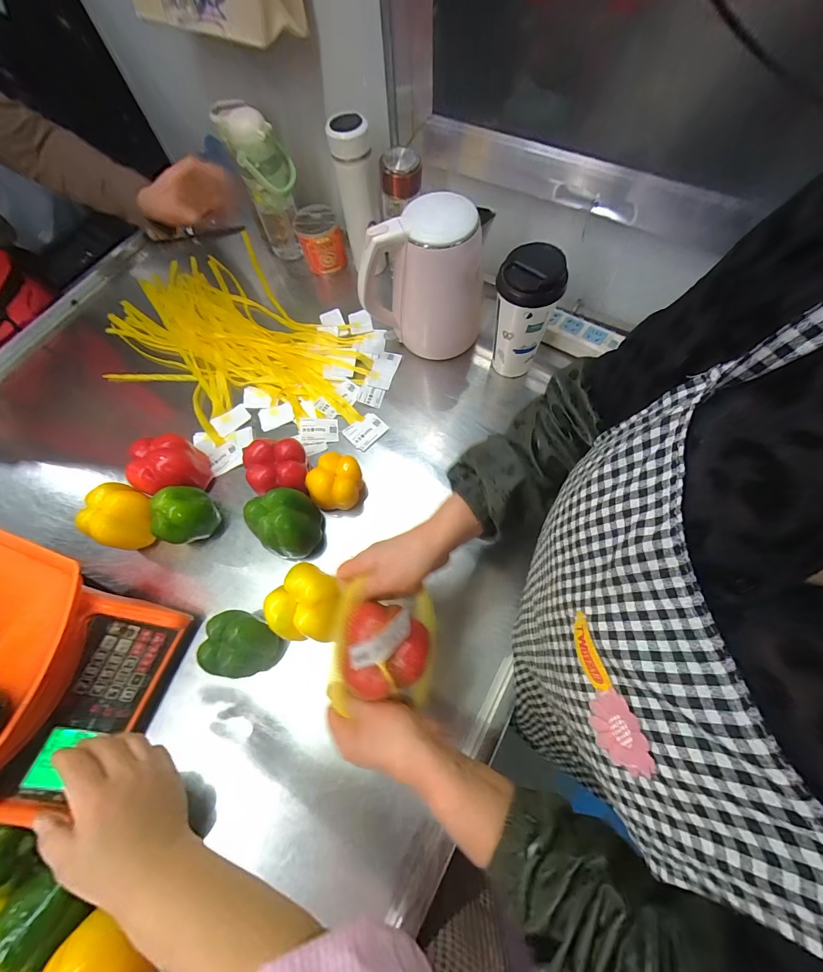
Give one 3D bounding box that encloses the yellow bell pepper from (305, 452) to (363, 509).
[{"bbox_3d":[-0.109,-0.004,0.525,0.066,0.067,0.080,19,70,10],"label":"yellow bell pepper"}]

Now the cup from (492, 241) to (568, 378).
[{"bbox_3d":[0.166,-0.252,0.547,0.088,0.186,0.080,10,69,7],"label":"cup"}]

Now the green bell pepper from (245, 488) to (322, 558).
[{"bbox_3d":[-0.168,0.052,0.495,0.081,0.096,0.078,-1,68,3],"label":"green bell pepper"}]

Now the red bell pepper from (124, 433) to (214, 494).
[{"bbox_3d":[-0.363,-0.025,0.540,0.081,0.085,0.080,-1,68,3],"label":"red bell pepper"}]

